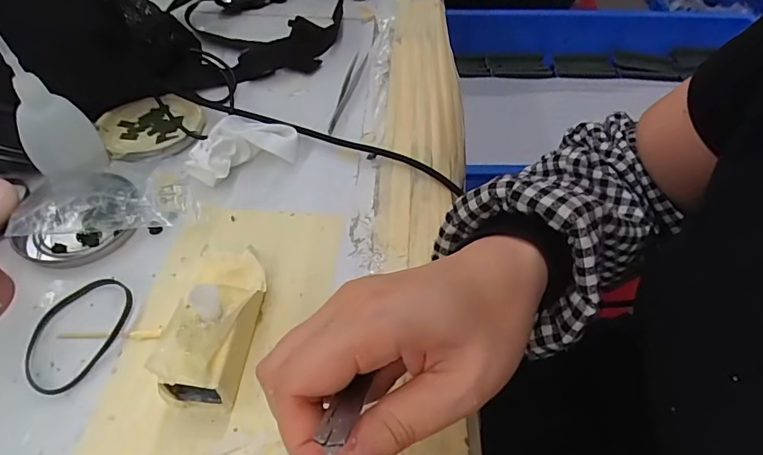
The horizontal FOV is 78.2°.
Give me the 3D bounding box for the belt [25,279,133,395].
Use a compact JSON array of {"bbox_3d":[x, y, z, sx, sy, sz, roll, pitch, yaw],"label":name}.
[{"bbox_3d":[-0.177,0.058,0.271,0.048,0.008,0.071,19,52,13],"label":"belt"}]

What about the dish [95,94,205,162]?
[{"bbox_3d":[-0.186,-0.080,0.383,0.078,0.015,0.078,1,50,-2],"label":"dish"}]

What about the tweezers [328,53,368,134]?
[{"bbox_3d":[-0.031,-0.129,0.432,0.012,0.006,0.124,11,50,6],"label":"tweezers"}]

